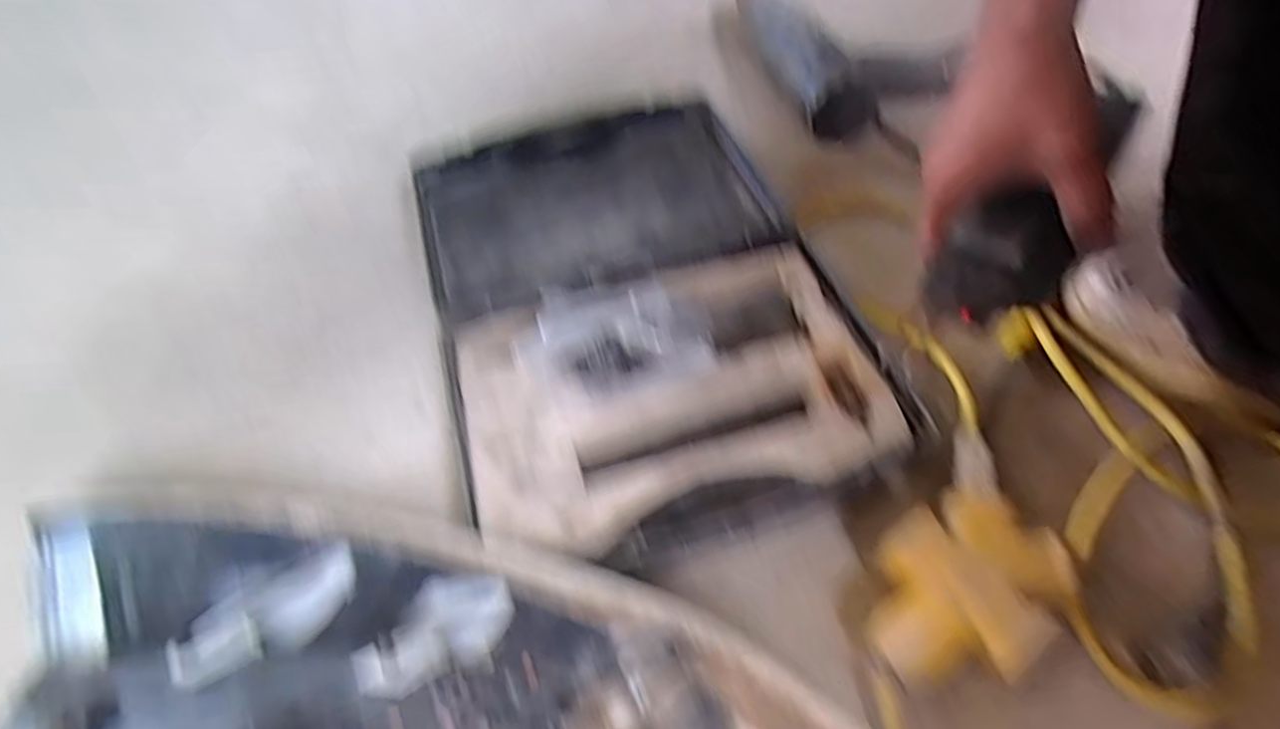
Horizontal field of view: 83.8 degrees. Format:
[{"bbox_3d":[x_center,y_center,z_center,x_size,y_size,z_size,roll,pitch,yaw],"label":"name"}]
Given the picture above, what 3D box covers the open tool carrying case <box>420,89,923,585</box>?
[{"bbox_3d":[-0.013,-0.072,0.533,0.280,0.050,0.434,-16,50,-7],"label":"open tool carrying case"}]

